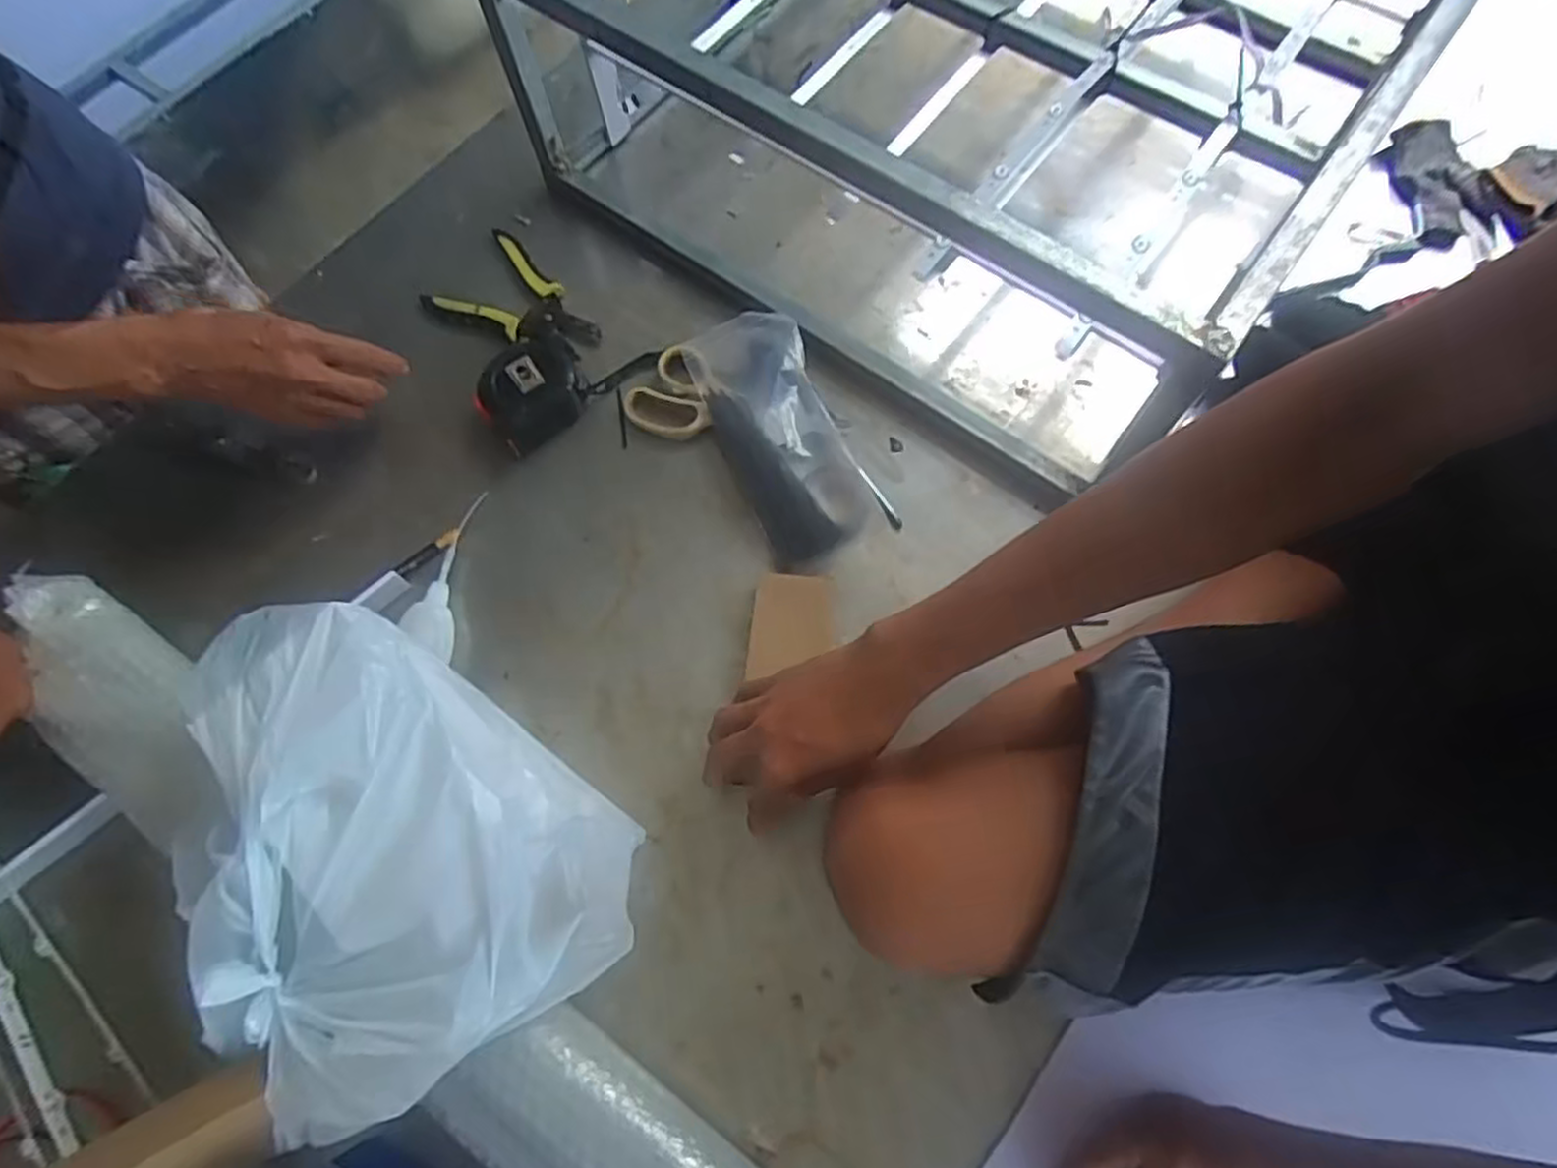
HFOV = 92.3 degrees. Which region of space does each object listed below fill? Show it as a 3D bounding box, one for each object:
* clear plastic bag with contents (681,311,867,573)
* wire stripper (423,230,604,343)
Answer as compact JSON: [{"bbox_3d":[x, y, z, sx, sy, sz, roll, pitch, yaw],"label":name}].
[{"bbox_3d":[0.001,-0.125,0.609,0.093,0.048,0.220,-22,71,-6],"label":"clear plastic bag with contents"},{"bbox_3d":[-0.233,-0.251,0.683,0.149,0.021,0.102,35,75,13],"label":"wire stripper"}]

